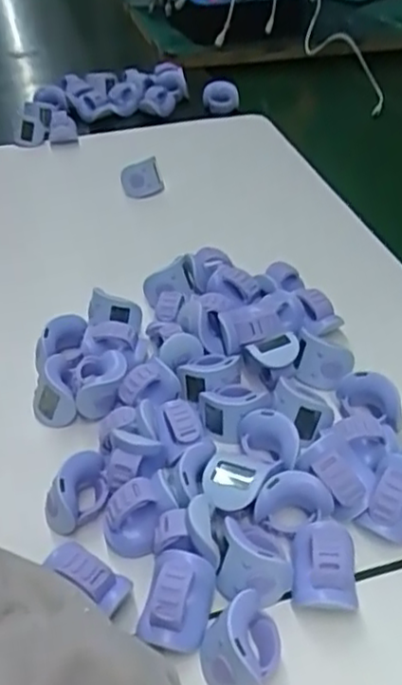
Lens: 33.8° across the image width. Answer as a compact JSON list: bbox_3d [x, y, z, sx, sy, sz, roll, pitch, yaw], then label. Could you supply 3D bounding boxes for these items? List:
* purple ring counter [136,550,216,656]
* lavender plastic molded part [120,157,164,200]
[{"bbox_3d":[-0.010,0.116,0.297,0.027,0.025,0.039,10,41,12],"label":"purple ring counter"},{"bbox_3d":[-0.055,-0.151,0.618,0.036,0.038,0.015,-15,59,-2],"label":"lavender plastic molded part"}]

